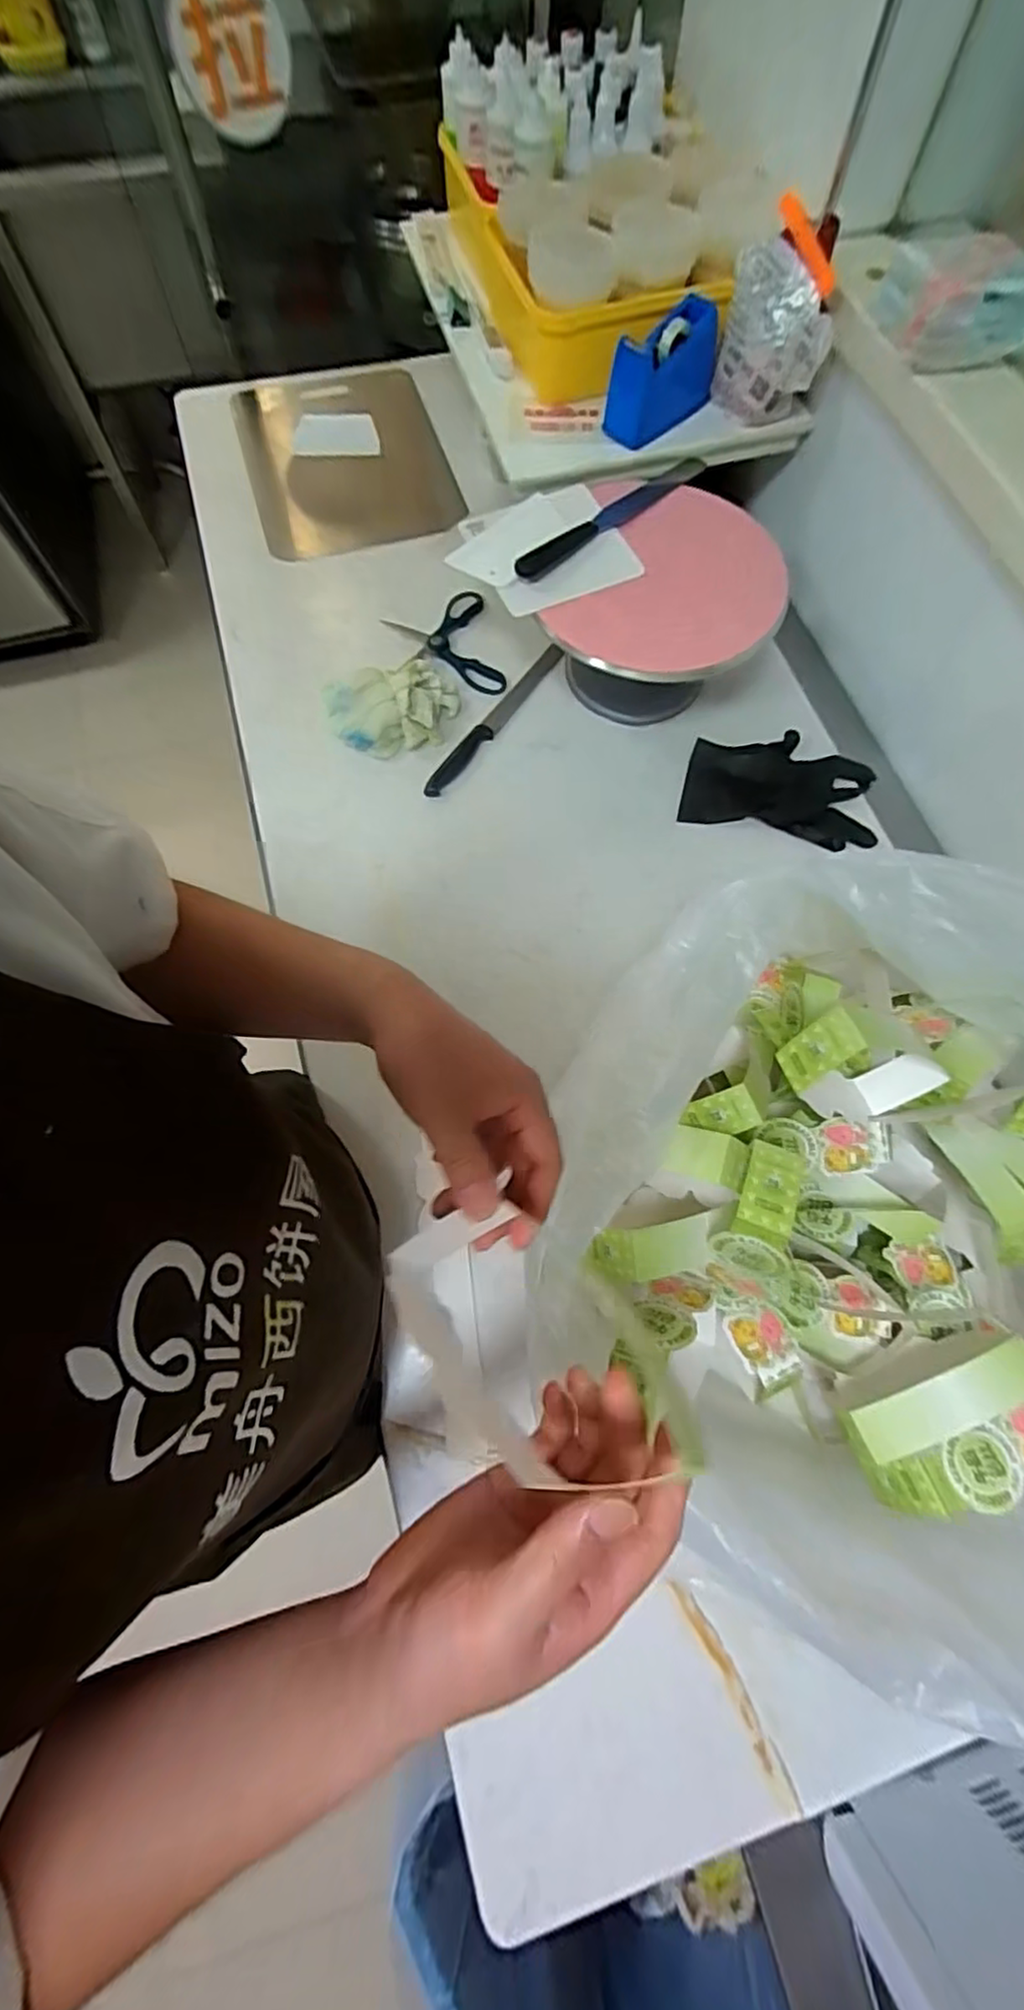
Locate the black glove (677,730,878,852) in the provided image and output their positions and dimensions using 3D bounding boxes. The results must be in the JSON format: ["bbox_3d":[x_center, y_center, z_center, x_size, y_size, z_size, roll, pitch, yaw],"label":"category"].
[{"bbox_3d":[0.329,-0.263,0.797,0.228,0.033,0.122,12,71,4],"label":"black glove"}]

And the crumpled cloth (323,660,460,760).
[{"bbox_3d":[-0.149,-0.373,0.818,0.163,0.041,0.125,-4,70,-2],"label":"crumpled cloth"}]

